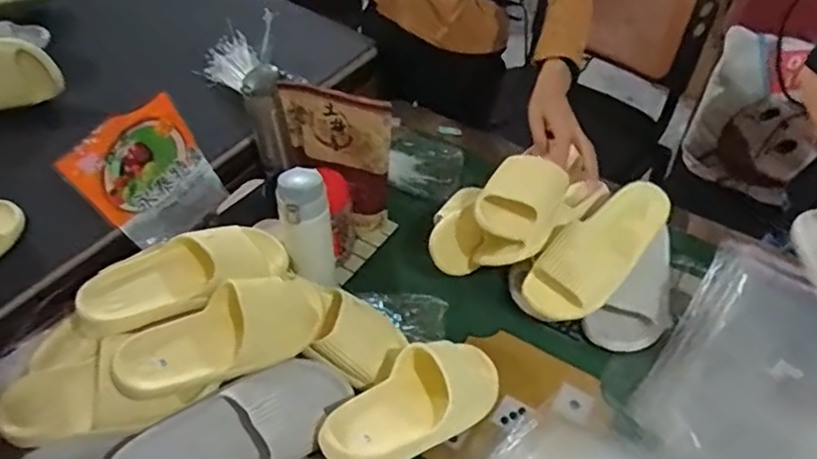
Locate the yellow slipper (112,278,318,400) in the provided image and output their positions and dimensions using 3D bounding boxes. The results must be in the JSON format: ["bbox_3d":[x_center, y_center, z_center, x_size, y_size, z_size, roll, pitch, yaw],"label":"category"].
[{"bbox_3d":[-0.214,0.126,0.741,0.247,0.058,0.097,-24,52,-21],"label":"yellow slipper"}]

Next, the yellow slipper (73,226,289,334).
[{"bbox_3d":[-0.277,0.060,0.788,0.248,0.068,0.104,-19,50,-18],"label":"yellow slipper"}]

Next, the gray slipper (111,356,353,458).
[{"bbox_3d":[-0.192,0.218,0.690,0.264,0.060,0.096,-24,52,-21],"label":"gray slipper"}]

